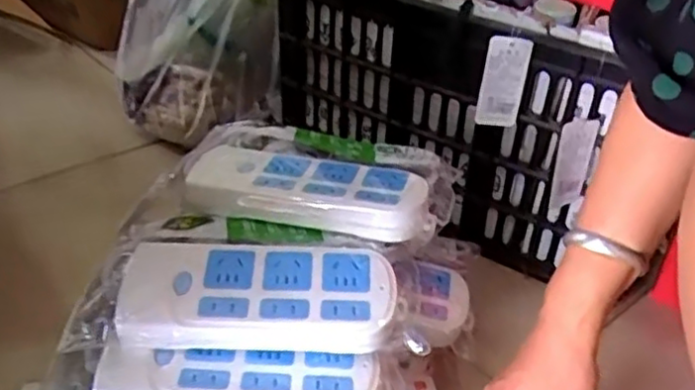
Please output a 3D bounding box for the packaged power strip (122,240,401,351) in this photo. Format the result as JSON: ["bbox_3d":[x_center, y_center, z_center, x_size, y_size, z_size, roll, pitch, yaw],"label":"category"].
[{"bbox_3d":[-0.059,0.072,0.494,0.194,0.041,0.076,4,35,-3],"label":"packaged power strip"}]

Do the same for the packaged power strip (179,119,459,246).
[{"bbox_3d":[-0.024,-0.017,0.574,0.219,0.037,0.116,12,35,8],"label":"packaged power strip"}]

